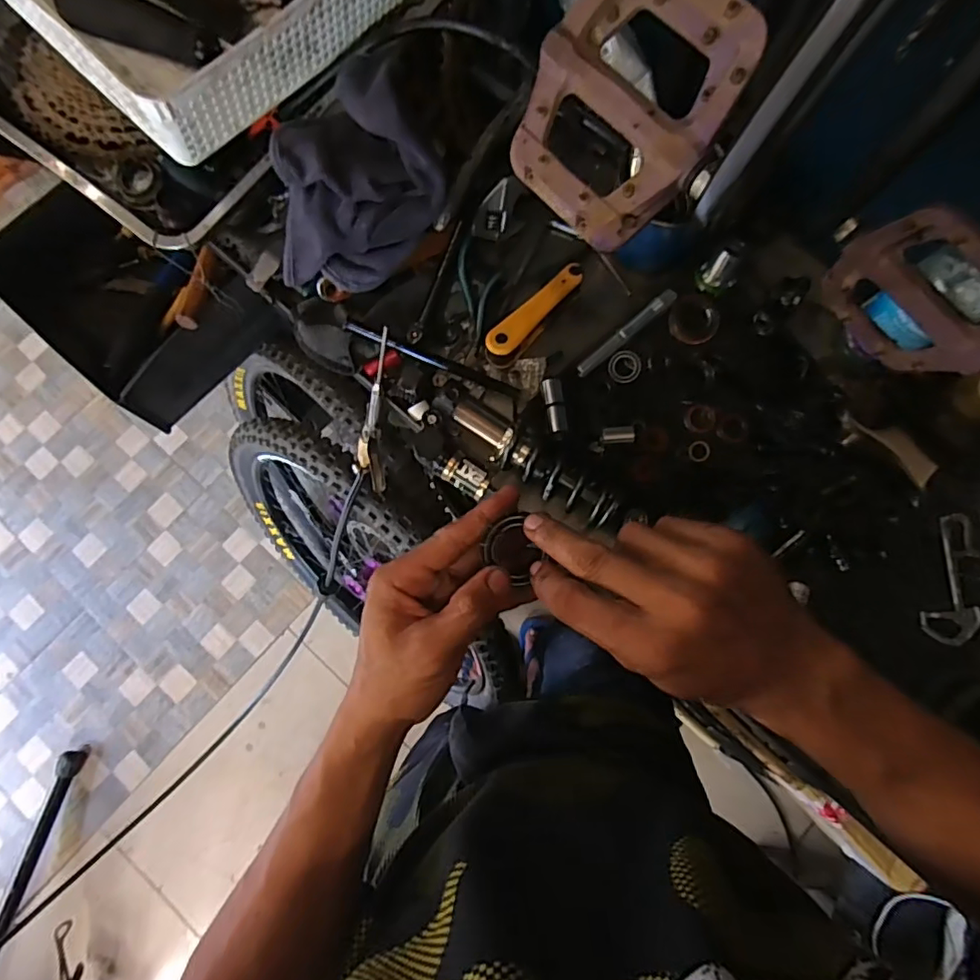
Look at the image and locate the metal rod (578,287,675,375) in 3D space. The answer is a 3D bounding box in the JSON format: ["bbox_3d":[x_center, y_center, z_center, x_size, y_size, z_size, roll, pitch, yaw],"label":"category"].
[{"bbox_3d":[0.141,-0.162,0.580,0.130,0.013,0.014,-41,82,-6],"label":"metal rod"}]

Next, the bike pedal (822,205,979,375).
[{"bbox_3d":[0.239,-0.111,0.315,0.015,0.101,0.105,-39,82,-6],"label":"bike pedal"}]

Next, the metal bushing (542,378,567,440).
[{"bbox_3d":[0.066,-0.082,0.565,0.019,0.013,0.064,-5,80,-1],"label":"metal bushing"}]

